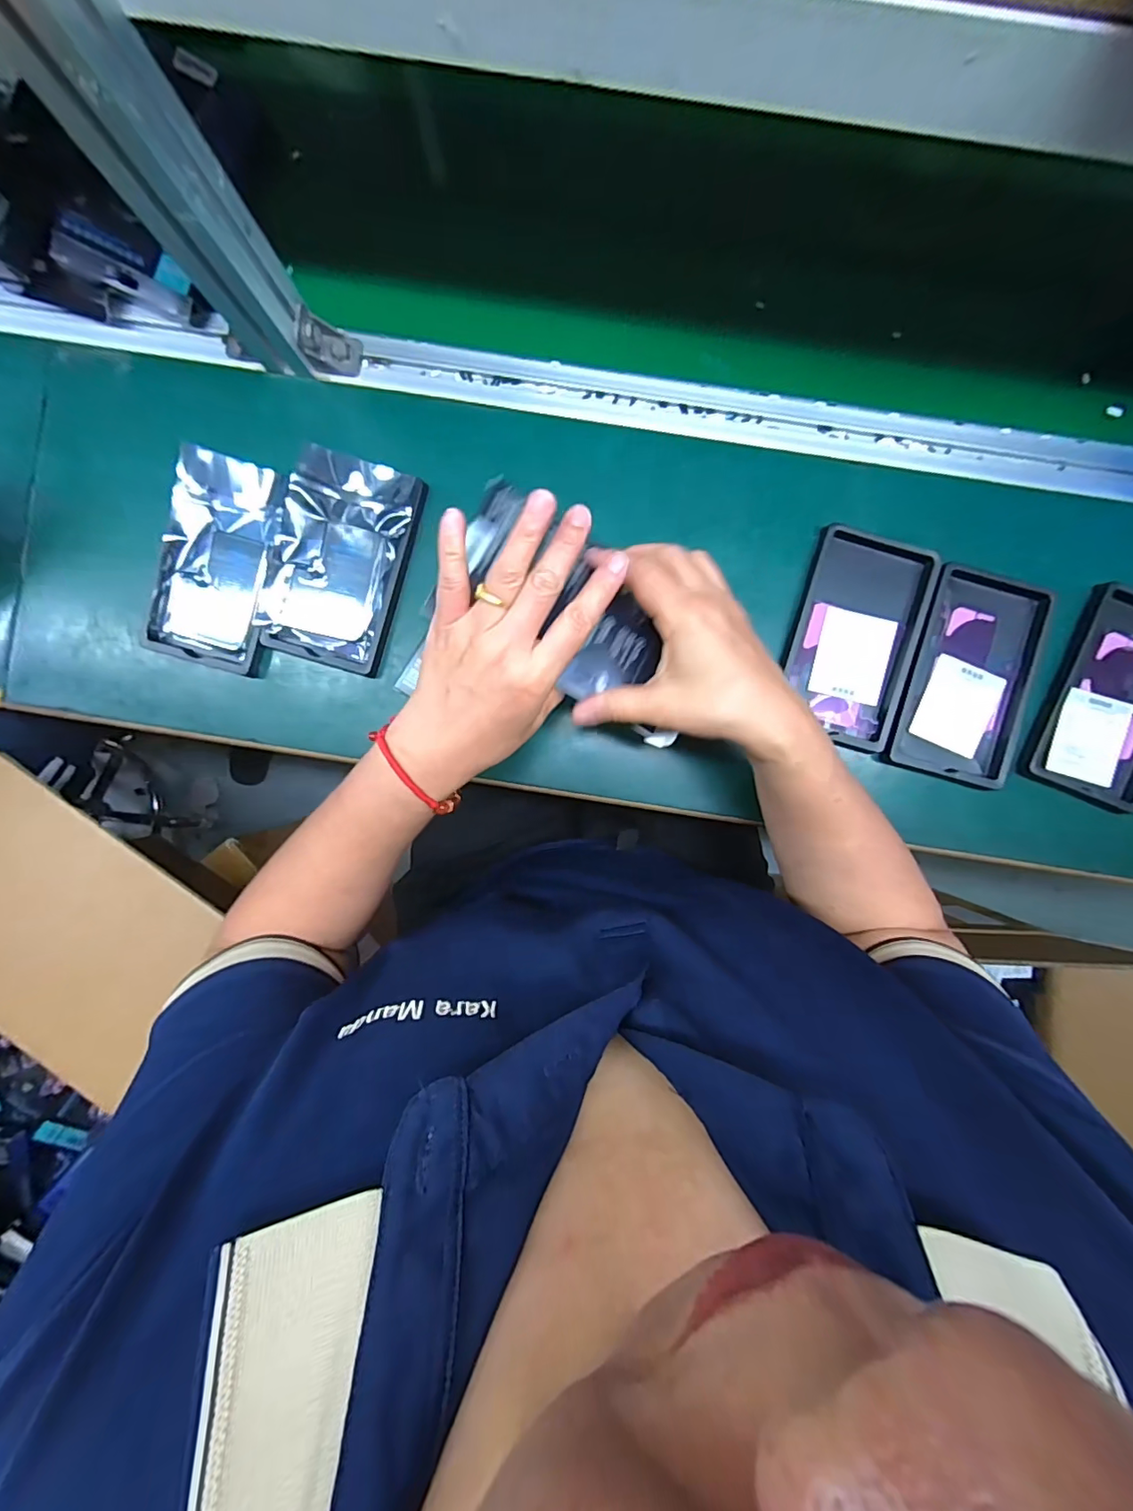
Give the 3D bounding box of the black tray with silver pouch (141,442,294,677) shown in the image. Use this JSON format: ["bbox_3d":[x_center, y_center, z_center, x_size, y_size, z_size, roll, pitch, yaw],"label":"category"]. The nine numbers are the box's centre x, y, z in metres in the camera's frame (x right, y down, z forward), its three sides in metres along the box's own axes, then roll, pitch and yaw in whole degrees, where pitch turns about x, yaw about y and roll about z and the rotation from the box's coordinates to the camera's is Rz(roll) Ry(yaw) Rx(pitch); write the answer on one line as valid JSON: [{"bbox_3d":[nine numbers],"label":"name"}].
[{"bbox_3d":[-0.275,-0.152,0.406,0.091,0.022,0.159,15,91,0],"label":"black tray with silver pouch"}]

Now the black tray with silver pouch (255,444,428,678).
[{"bbox_3d":[-0.179,-0.152,0.404,0.096,0.023,0.159,16,91,0],"label":"black tray with silver pouch"}]

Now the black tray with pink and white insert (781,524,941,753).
[{"bbox_3d":[0.224,-0.093,0.405,0.092,0.018,0.160,16,91,0],"label":"black tray with pink and white insert"}]

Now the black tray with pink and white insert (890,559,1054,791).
[{"bbox_3d":[0.317,-0.065,0.404,0.093,0.017,0.166,15,91,0],"label":"black tray with pink and white insert"}]

